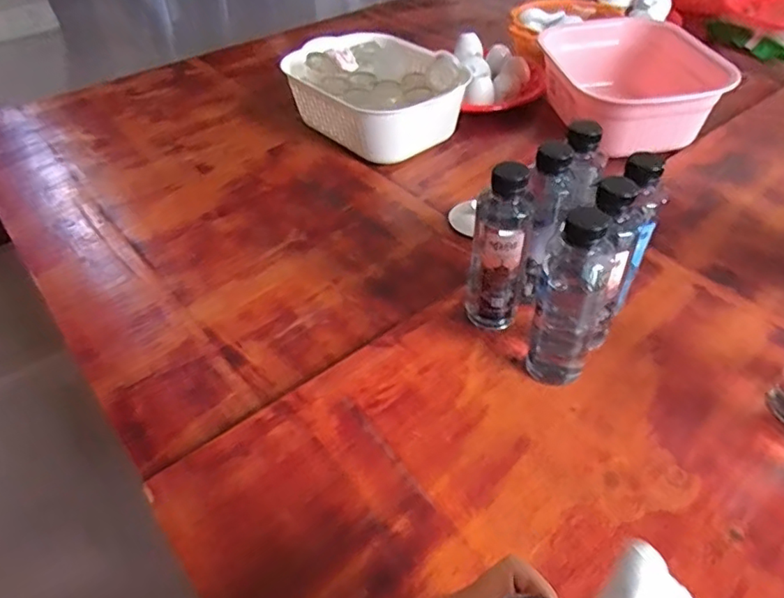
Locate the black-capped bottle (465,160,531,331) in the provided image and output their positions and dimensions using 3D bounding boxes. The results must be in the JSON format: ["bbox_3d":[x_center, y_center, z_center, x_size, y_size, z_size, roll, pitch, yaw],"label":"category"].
[{"bbox_3d":[0.101,-0.040,0.538,0.053,0.189,0.053,5,45,9],"label":"black-capped bottle"}]

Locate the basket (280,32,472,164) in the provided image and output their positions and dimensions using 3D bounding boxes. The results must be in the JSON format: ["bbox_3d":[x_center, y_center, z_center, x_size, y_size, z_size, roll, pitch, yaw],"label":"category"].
[{"bbox_3d":[-0.021,-0.331,0.905,0.213,0.106,0.282,-32,51,-26],"label":"basket"}]

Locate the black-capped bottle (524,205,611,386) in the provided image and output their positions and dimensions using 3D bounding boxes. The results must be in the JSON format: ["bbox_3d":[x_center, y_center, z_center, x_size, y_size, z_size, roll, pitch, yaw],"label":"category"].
[{"bbox_3d":[0.156,0.003,0.488,0.051,0.161,0.051,15,48,19],"label":"black-capped bottle"}]

